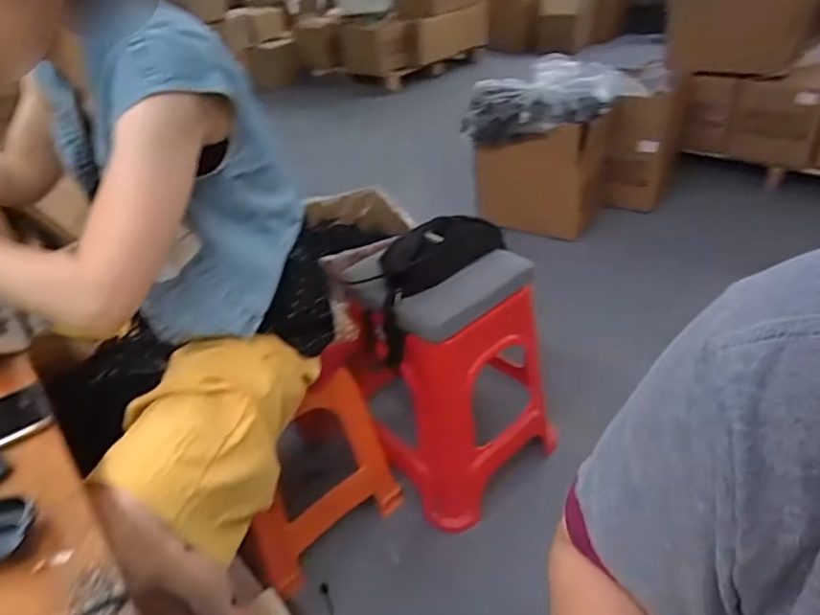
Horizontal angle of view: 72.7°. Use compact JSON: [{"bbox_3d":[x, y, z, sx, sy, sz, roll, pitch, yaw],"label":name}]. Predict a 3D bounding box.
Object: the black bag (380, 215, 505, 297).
[{"bbox_3d":[0.075,-0.111,1.097,0.081,0.115,0.288,23,45,36],"label":"black bag"}]

